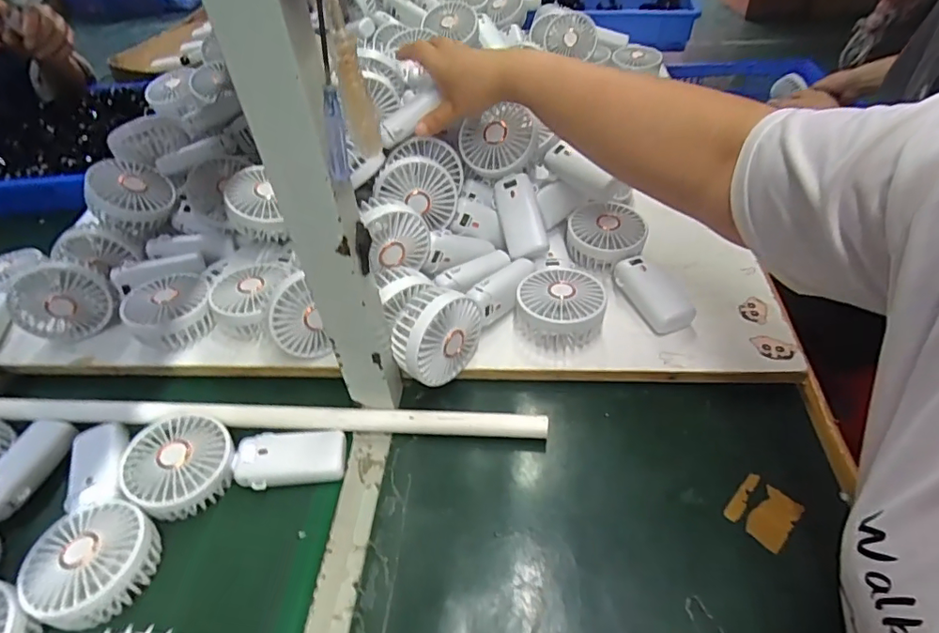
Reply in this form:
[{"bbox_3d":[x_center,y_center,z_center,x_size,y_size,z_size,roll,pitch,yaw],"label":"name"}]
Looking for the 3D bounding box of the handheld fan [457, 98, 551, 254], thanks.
[{"bbox_3d":[0.042,-0.159,0.597,0.074,0.048,0.188,-15,79,-11],"label":"handheld fan"}]

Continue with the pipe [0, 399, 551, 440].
[{"bbox_3d":[-0.272,0.094,0.508,0.687,0.022,0.017,2,46,4],"label":"pipe"}]

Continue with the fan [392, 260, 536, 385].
[{"bbox_3d":[-0.003,-0.009,0.524,0.057,0.089,0.186,29,56,30],"label":"fan"}]

